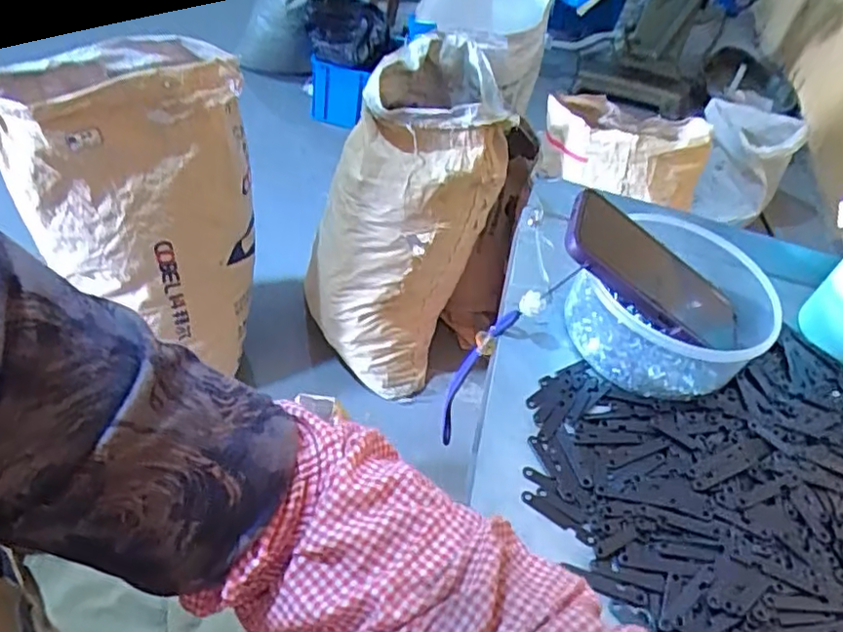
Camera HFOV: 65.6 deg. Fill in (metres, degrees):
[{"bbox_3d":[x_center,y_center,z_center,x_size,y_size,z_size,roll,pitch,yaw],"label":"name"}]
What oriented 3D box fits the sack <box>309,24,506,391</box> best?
[{"bbox_3d":[-0.042,-0.198,1.413,0.335,0.752,0.325,23,24,15],"label":"sack"}]

